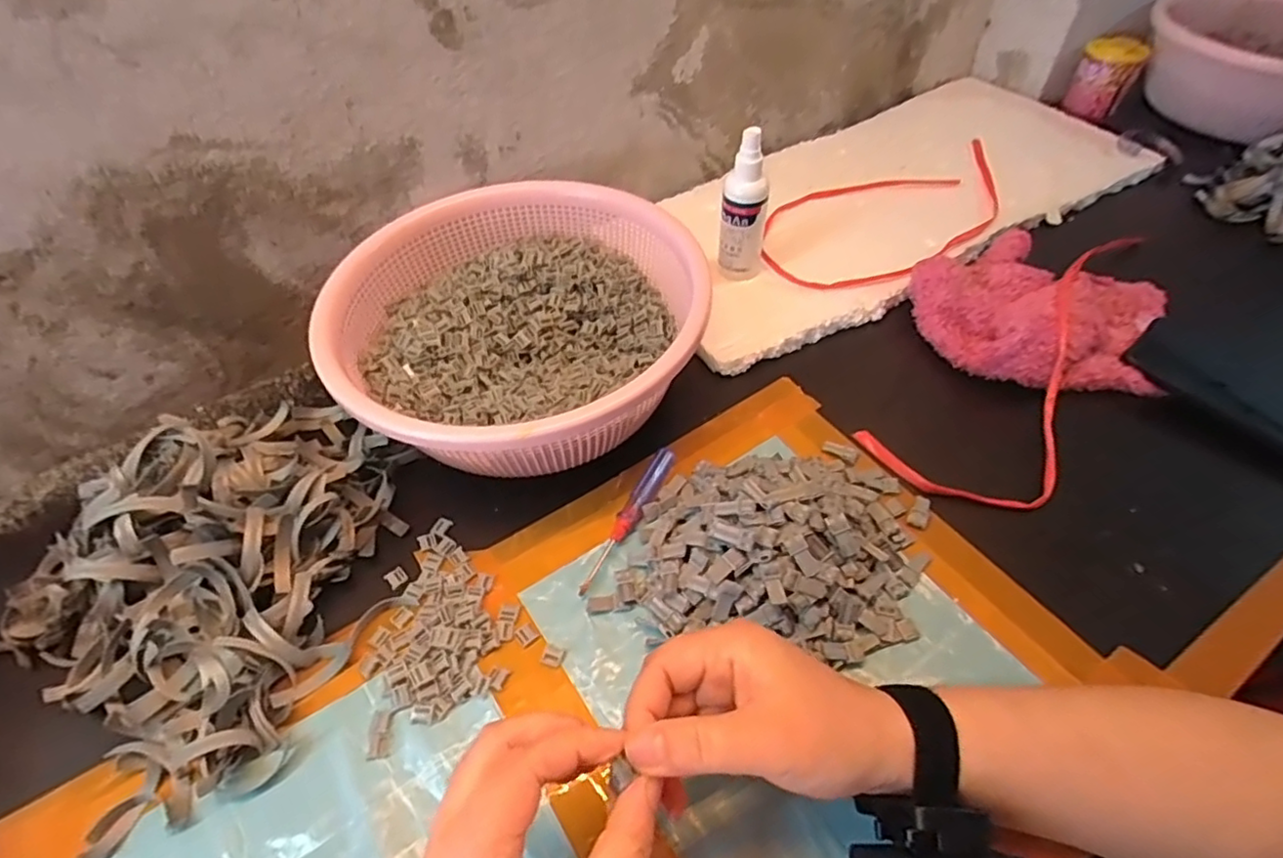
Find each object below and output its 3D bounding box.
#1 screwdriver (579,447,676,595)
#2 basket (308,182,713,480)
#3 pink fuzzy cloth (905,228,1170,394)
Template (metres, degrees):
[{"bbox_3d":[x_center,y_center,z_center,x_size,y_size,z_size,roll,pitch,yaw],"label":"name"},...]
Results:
[{"bbox_3d":[-0.009,0.060,0.431,0.013,0.009,0.121,22,55,19],"label":"screwdriver"},{"bbox_3d":[-0.082,-0.064,0.476,0.253,0.107,0.255,-1,51,1],"label":"basket"},{"bbox_3d":[0.307,-0.092,0.485,0.186,0.042,0.120,20,54,17],"label":"pink fuzzy cloth"}]

